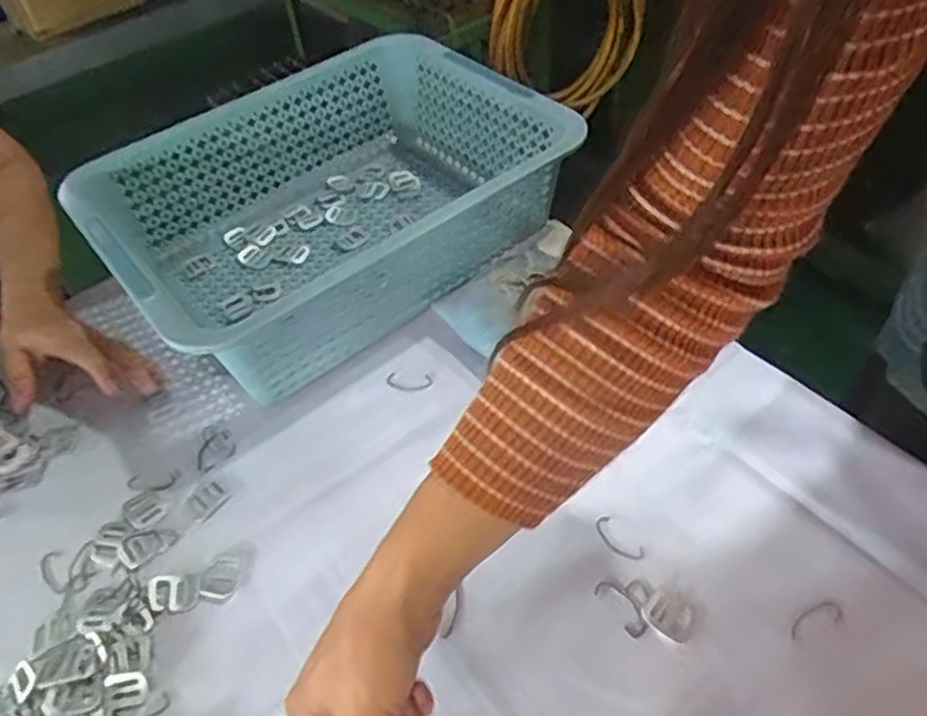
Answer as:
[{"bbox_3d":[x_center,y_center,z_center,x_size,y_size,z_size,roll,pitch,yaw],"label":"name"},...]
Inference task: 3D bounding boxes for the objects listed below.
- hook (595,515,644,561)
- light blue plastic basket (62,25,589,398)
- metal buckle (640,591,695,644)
[{"bbox_3d":[0.103,0.122,0.474,0.016,0.004,0.039,-30,54,-18],"label":"hook"},{"bbox_3d":[-0.114,-0.144,0.641,0.388,0.111,0.284,-36,56,-22],"label":"light blue plastic basket"},{"bbox_3d":[0.126,0.159,0.435,0.030,0.004,0.024,30,59,27],"label":"metal buckle"}]

